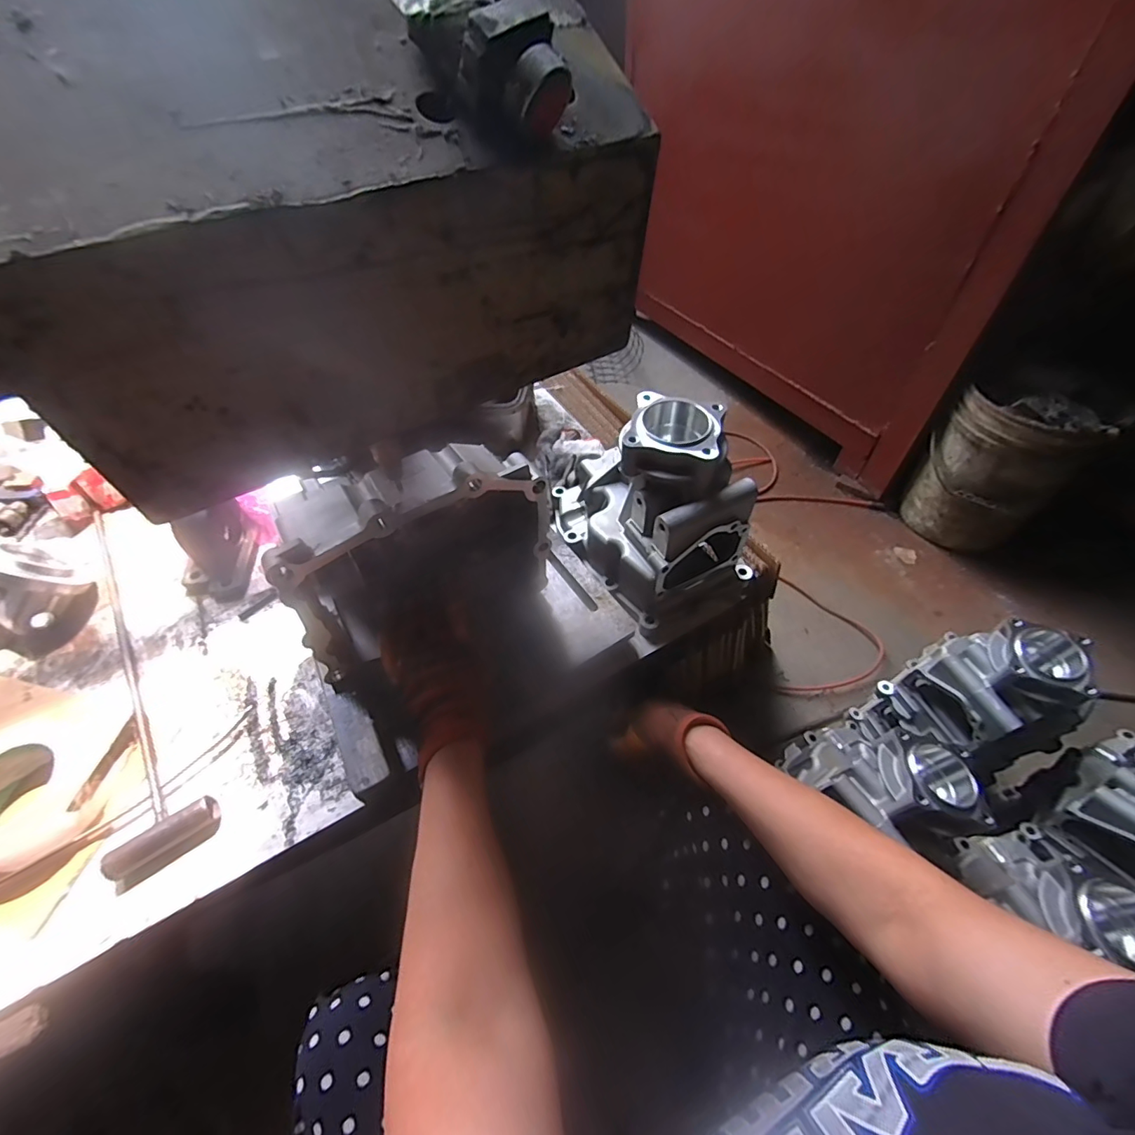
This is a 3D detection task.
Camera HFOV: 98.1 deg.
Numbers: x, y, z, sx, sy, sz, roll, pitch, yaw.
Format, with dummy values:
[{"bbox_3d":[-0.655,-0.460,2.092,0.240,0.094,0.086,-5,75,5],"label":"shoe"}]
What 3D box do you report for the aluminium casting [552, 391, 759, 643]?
[{"bbox_3d":[0.089,-0.081,0.560,0.155,0.206,0.247,-33,58,-21],"label":"aluminium casting"}]

